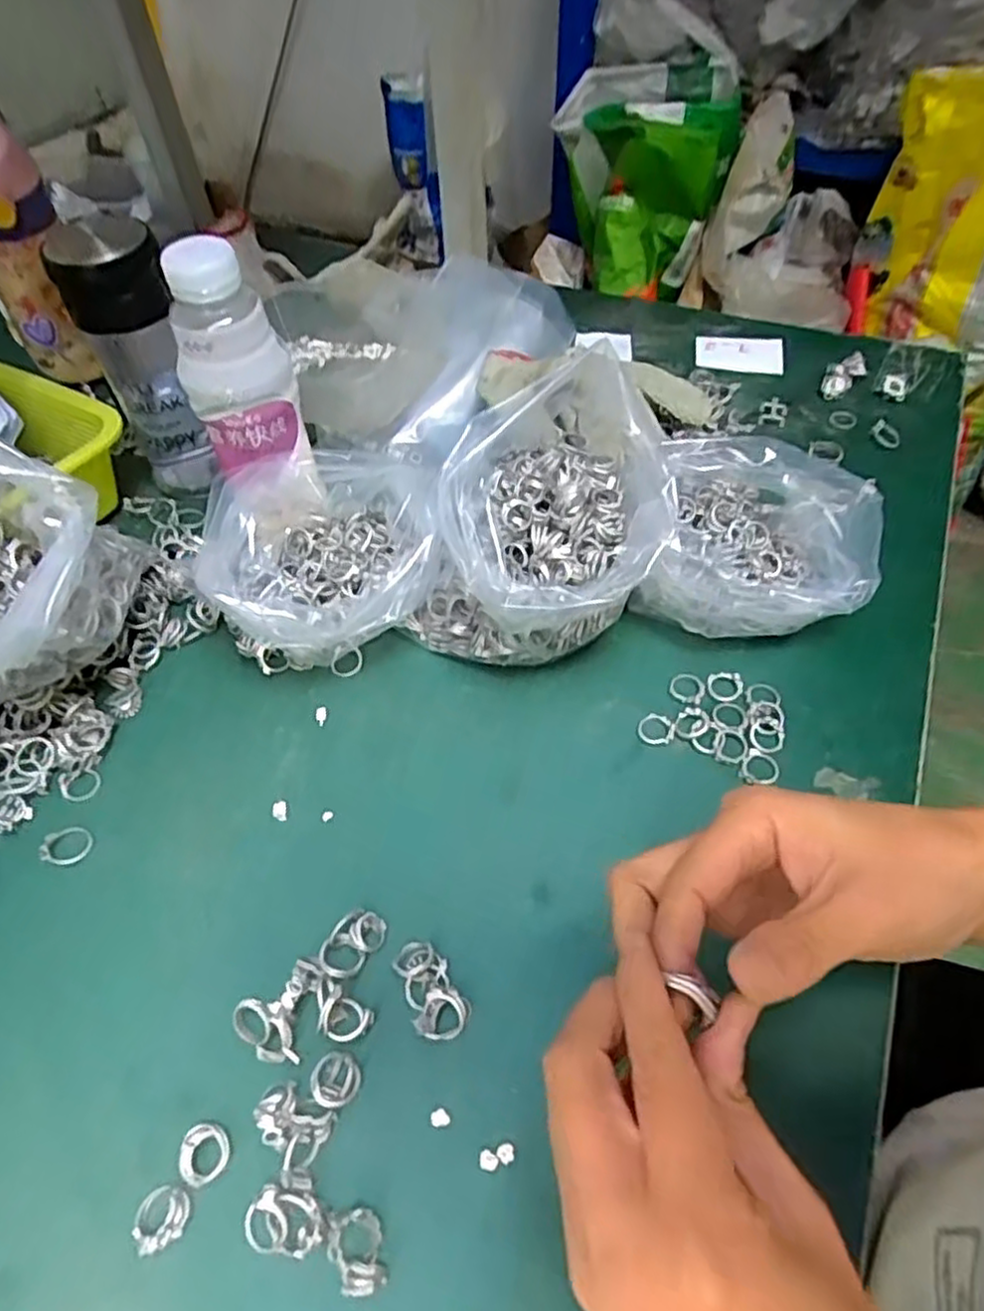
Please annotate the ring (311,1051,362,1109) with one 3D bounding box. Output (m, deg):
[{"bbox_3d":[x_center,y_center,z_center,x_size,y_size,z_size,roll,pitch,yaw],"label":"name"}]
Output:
[{"bbox_3d":[-0.070,0.190,0.324,0.021,0.004,0.021,-1,54,1],"label":"ring"}]

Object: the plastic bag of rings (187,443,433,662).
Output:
[{"bbox_3d":[-0.101,-0.057,0.463,0.135,0.084,0.137,-3,54,0],"label":"plastic bag of rings"}]

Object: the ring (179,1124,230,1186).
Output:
[{"bbox_3d":[-0.124,0.214,0.310,0.021,0.008,0.021,-1,54,1],"label":"ring"}]

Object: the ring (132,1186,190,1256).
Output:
[{"bbox_3d":[-0.137,0.233,0.301,0.021,0.007,0.021,-1,54,1],"label":"ring"}]

